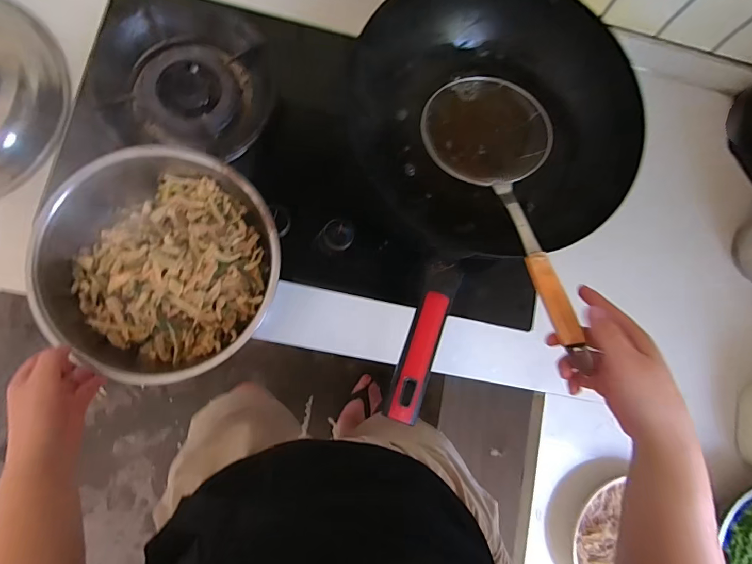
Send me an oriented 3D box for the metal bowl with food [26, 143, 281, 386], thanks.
[{"bbox_3d":[-0.269,-0.019,0.537,0.275,0.101,0.269,1,83,-6],"label":"metal bowl with food"}]

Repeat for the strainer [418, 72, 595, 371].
[{"bbox_3d":[0.157,-0.092,0.478,0.155,0.060,0.383,-4,58,-7],"label":"strainer"}]

